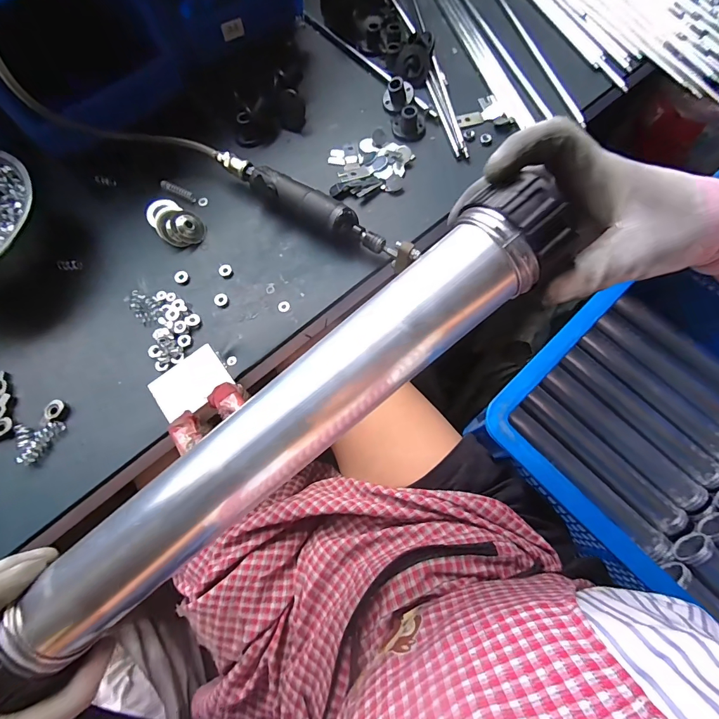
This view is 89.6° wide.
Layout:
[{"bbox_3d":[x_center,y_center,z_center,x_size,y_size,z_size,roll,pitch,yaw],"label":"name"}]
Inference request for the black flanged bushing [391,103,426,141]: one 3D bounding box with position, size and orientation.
[{"bbox_3d":[0.065,-0.310,0.472,0.044,0.022,0.040,0,74,2],"label":"black flanged bushing"}]

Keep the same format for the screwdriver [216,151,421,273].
[{"bbox_3d":[-0.055,-0.176,0.424,0.267,0.043,0.035,29,76,13],"label":"screwdriver"}]

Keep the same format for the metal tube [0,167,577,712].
[{"bbox_3d":[-0.045,0.041,0.210,0.385,0.048,0.051,-40,76,3],"label":"metal tube"}]

